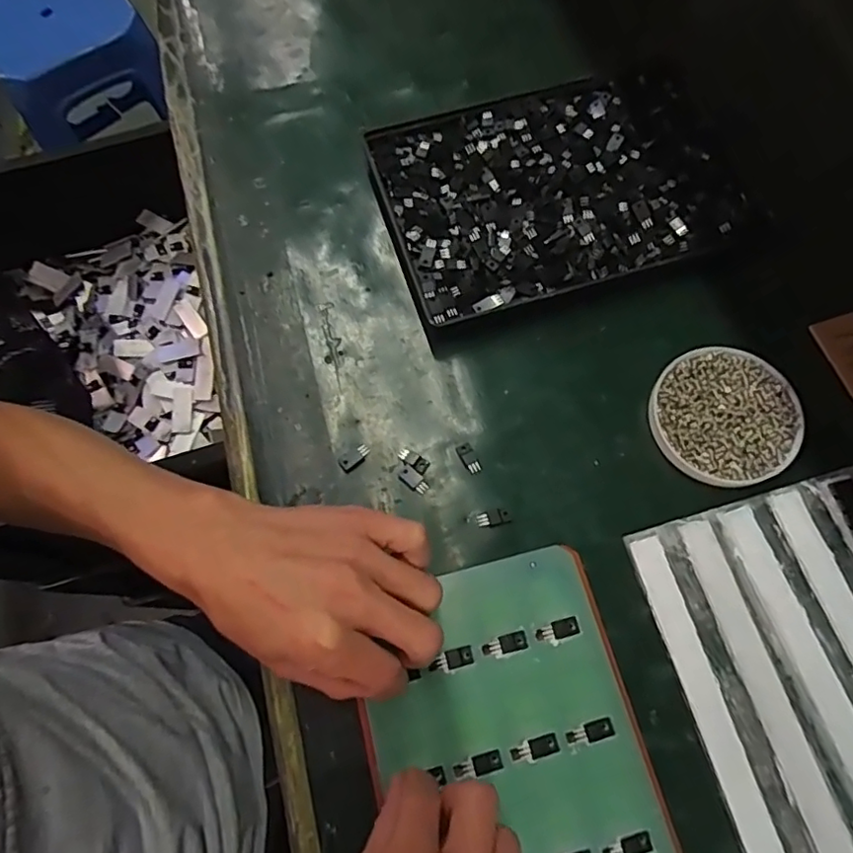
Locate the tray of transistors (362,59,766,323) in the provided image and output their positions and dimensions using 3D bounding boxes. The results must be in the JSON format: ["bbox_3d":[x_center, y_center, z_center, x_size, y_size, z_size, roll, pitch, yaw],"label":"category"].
[{"bbox_3d":[0.108,-0.191,0.483,0.282,0.040,0.197,-17,69,-4],"label":"tray of transistors"}]

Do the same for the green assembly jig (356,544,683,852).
[{"bbox_3d":[0.055,0.201,0.312,0.145,0.009,0.247,-14,69,-9],"label":"green assembly jig"}]

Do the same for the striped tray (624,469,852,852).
[{"bbox_3d":[0.244,0.160,0.346,0.171,0.020,0.244,-12,68,-8],"label":"striped tray"}]

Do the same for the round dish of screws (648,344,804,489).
[{"bbox_3d":[0.207,-0.007,0.410,0.099,0.019,0.095,-1,69,2],"label":"round dish of screws"}]

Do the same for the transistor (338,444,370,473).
[{"bbox_3d":[-0.050,0.021,0.409,0.022,0.004,0.012,-41,73,-13],"label":"transistor"}]

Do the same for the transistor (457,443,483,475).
[{"bbox_3d":[0.030,0.022,0.406,0.011,0.004,0.022,-26,70,-8],"label":"transistor"}]

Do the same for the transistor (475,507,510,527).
[{"bbox_3d":[0.045,0.060,0.389,0.022,0.004,0.011,-14,69,-3],"label":"transistor"}]

